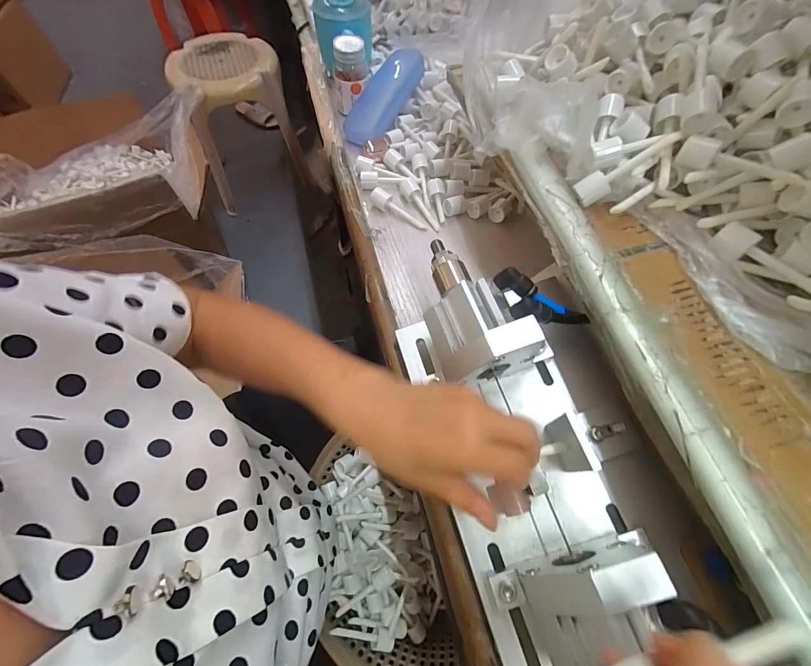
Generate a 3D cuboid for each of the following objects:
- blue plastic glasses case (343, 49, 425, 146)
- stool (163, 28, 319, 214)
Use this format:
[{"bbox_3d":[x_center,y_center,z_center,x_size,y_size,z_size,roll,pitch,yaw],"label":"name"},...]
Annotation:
[{"bbox_3d":[-0.035,-0.319,0.485,0.063,0.049,0.147,23,65,10],"label":"blue plastic glasses case"},{"bbox_3d":[-0.575,-0.742,1.279,0.346,0.405,0.382,-21,65,-11],"label":"stool"}]

